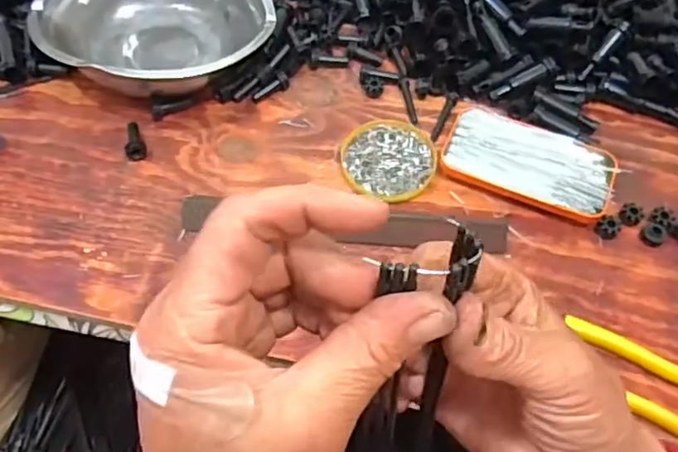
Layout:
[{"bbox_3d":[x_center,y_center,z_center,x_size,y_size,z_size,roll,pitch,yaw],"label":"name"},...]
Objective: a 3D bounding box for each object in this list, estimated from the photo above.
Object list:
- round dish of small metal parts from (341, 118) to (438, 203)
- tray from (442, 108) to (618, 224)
[{"bbox_3d":[0.045,-0.062,0.559,0.082,0.010,0.087,1,59,-1],"label":"round dish of small metal parts"},{"bbox_3d":[0.166,-0.054,0.547,0.143,0.023,0.077,23,61,12],"label":"tray"}]

